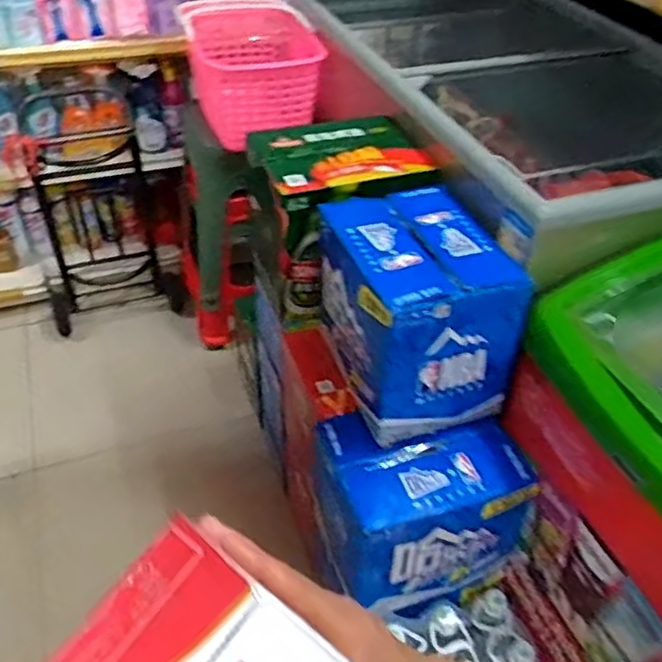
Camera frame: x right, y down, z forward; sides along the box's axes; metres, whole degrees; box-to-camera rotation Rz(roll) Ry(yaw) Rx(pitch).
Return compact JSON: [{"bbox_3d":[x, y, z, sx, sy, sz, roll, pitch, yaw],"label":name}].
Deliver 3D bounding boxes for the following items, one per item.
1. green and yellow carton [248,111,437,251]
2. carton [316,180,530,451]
[{"bbox_3d":[0.018,-0.294,1.236,0.283,0.110,0.271,-10,43,-14],"label":"green and yellow carton"},{"bbox_3d":[0.132,-0.041,1.117,0.239,0.273,0.317,-13,44,-17],"label":"carton"}]

